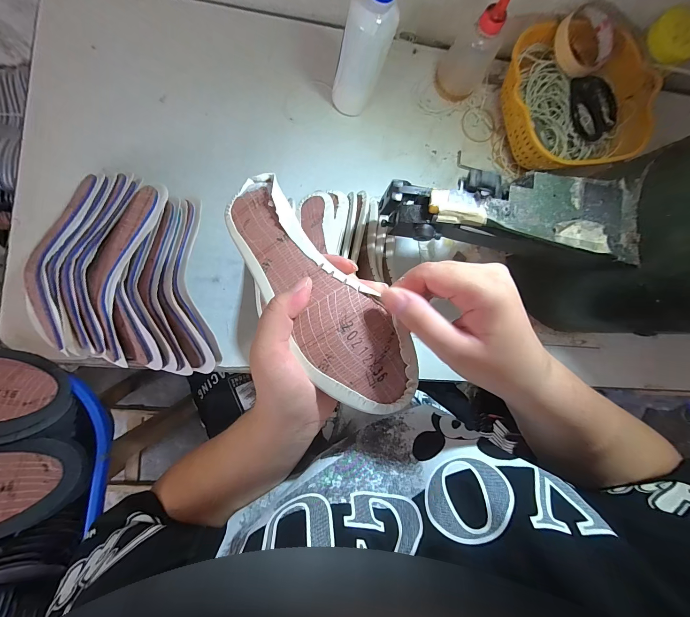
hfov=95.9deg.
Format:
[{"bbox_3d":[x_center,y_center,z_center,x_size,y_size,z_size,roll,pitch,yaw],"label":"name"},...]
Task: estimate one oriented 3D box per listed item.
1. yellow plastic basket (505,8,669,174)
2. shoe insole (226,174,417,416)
[{"bbox_3d":[0.328,-0.303,0.466,0.204,0.100,0.194,-17,90,-8],"label":"yellow plastic basket"},{"bbox_3d":[-0.026,-0.012,0.236,0.067,0.039,0.213,-36,83,-8],"label":"shoe insole"}]

